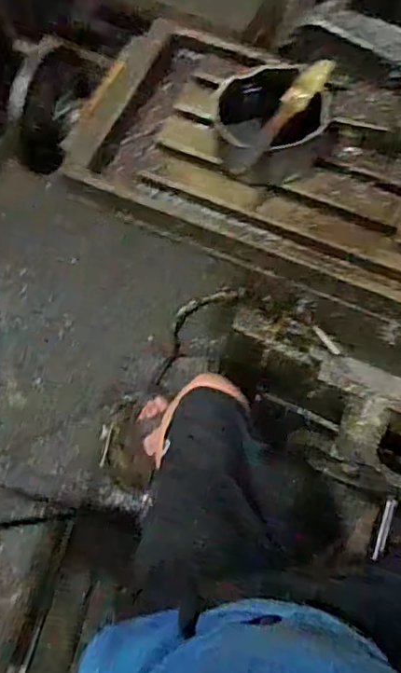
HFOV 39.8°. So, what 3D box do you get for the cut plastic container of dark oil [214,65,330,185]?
[{"bbox_3d":[0.072,-0.213,0.562,0.094,0.066,0.096,0,70,-1],"label":"cut plastic container of dark oil"}]

